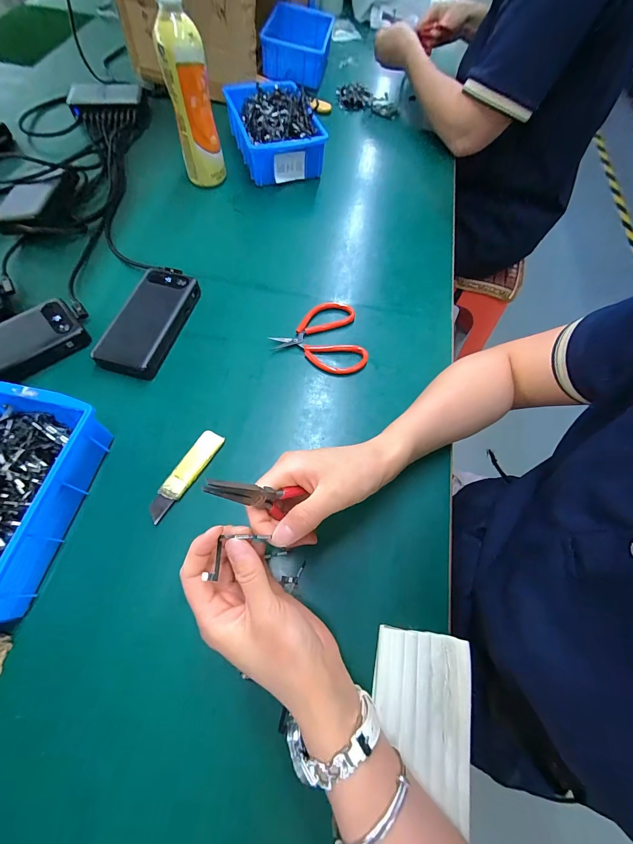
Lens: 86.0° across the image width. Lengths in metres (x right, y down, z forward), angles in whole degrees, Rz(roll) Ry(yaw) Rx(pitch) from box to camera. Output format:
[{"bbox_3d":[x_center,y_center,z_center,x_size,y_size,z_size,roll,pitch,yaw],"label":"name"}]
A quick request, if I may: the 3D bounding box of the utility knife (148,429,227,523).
[{"bbox_3d":[-0.138,0.055,0.360,0.025,0.009,0.105,27,66,10],"label":"utility knife"}]

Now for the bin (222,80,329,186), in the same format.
[{"bbox_3d":[-0.074,-0.521,0.605,0.137,0.073,0.212,-15,65,-10],"label":"bin"}]

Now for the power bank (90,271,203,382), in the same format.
[{"bbox_3d":[-0.211,-0.128,0.432,0.066,0.030,0.155,16,64,5],"label":"power bank"}]

